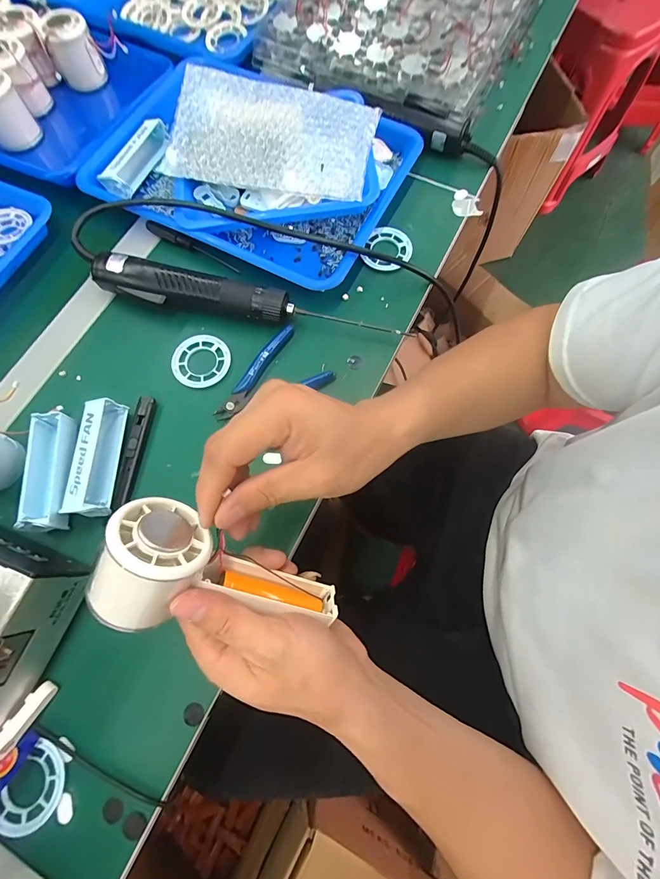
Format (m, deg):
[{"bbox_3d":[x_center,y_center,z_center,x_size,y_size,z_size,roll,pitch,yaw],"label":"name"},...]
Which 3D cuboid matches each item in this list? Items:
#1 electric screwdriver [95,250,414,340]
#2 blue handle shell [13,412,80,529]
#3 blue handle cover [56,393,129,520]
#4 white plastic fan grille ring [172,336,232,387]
[{"bbox_3d":[-0.081,-0.137,0.386,0.324,0.040,0.043,13,73,5],"label":"electric screwdriver"},{"bbox_3d":[-0.247,0.029,0.338,0.036,0.031,0.104,-9,72,-2],"label":"blue handle shell"},{"bbox_3d":[-0.206,0.016,0.344,0.033,0.028,0.102,1,72,2],"label":"blue handle cover"},{"bbox_3d":[-0.129,-0.080,0.388,0.056,0.005,0.058,0,72,1],"label":"white plastic fan grille ring"}]

